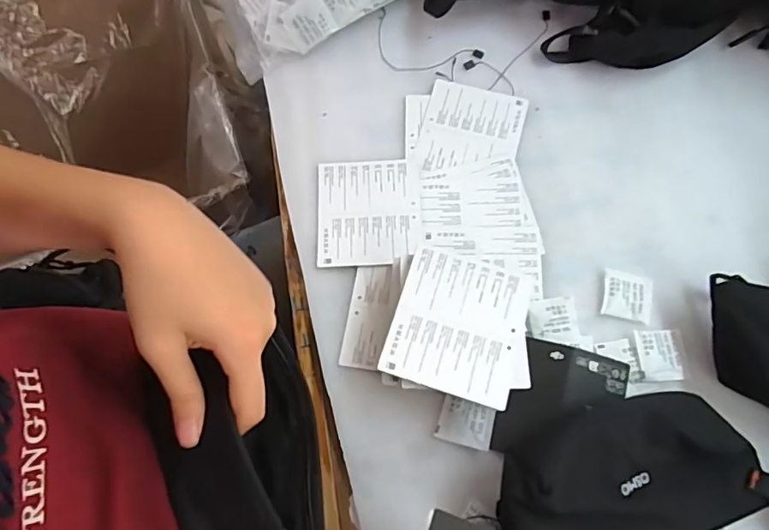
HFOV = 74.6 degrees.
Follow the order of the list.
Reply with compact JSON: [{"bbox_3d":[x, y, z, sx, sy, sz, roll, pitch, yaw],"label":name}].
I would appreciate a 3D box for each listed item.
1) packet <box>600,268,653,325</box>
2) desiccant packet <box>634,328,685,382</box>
[{"bbox_3d":[0.201,0.026,0.420,0.041,0.010,0.038,12,71,5],"label":"packet"},{"bbox_3d":[0.220,0.072,0.403,0.038,0.006,0.040,-3,70,-1],"label":"desiccant packet"}]

